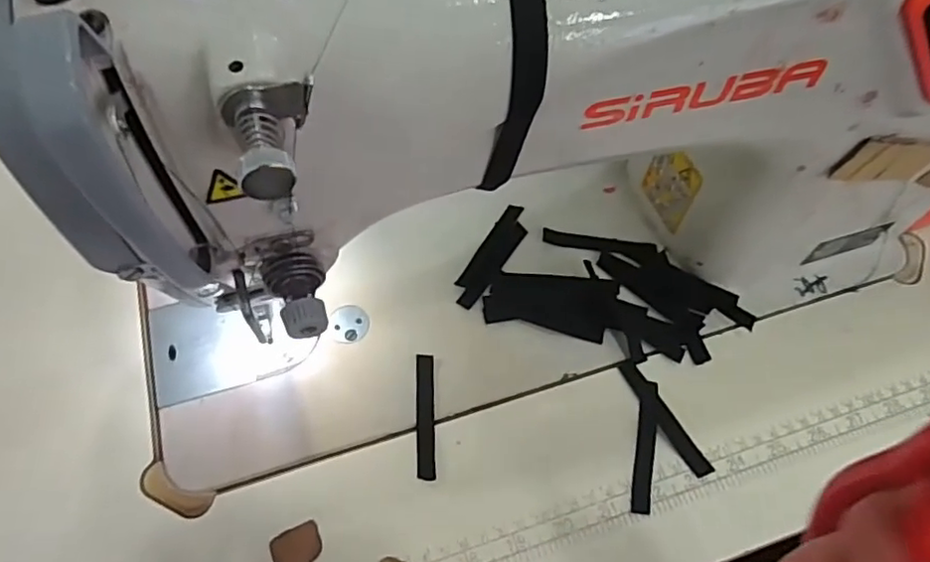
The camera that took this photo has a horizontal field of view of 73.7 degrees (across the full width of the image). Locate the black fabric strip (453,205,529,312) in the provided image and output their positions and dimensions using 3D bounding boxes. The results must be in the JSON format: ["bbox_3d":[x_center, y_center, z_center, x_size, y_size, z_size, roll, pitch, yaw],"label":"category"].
[{"bbox_3d":[0.018,-0.018,0.396,0.020,0.004,0.080,28,64,13],"label":"black fabric strip"}]

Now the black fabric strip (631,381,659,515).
[{"bbox_3d":[0.100,0.090,0.341,0.010,0.004,0.072,11,61,4],"label":"black fabric strip"}]

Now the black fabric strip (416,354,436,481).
[{"bbox_3d":[-0.022,0.074,0.346,0.010,0.004,0.069,-2,61,-3],"label":"black fabric strip"}]

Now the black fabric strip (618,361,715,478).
[{"bbox_3d":[0.112,0.076,0.348,0.011,0.007,0.072,-25,65,-15],"label":"black fabric strip"}]

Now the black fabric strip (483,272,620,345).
[{"bbox_3d":[0.053,0.013,0.381,0.078,0.004,0.040,8,61,3],"label":"black fabric strip"}]

